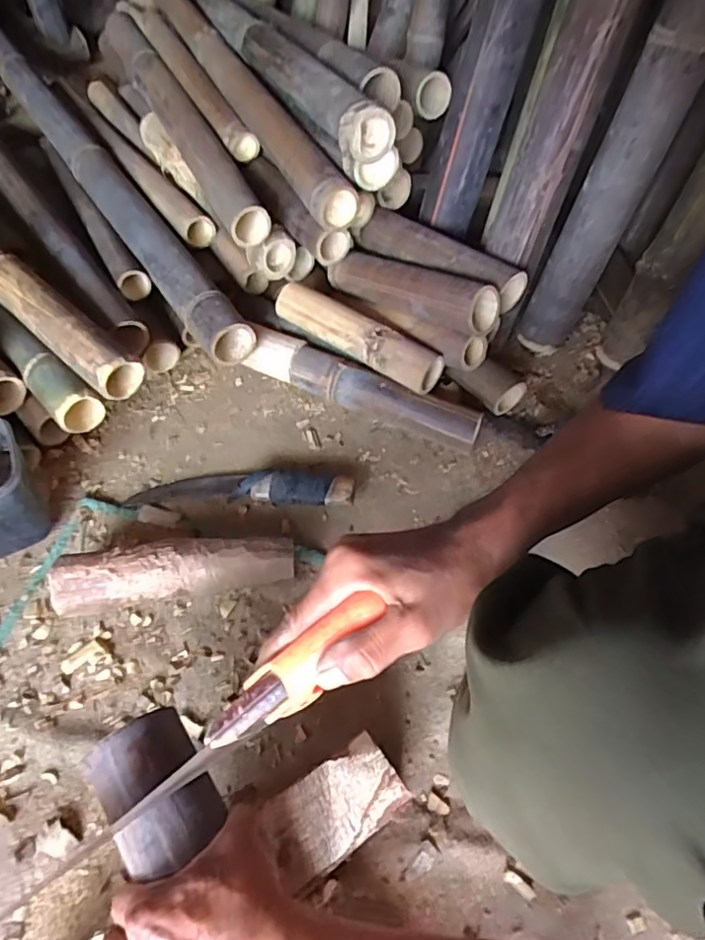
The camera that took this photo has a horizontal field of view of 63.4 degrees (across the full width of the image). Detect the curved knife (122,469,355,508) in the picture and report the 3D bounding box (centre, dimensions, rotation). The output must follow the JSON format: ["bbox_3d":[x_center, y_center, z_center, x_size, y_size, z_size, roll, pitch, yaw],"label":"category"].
[{"bbox_3d":[-0.140,0.018,0.709,0.283,0.035,0.050,3,55,2],"label":"curved knife"}]

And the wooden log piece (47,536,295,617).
[{"bbox_3d":[-0.191,0.113,0.629,0.253,0.066,0.062,-9,56,-6],"label":"wooden log piece"}]

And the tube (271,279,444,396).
[{"bbox_3d":[0.006,-0.175,0.746,0.239,0.061,0.053,30,61,19],"label":"tube"}]

